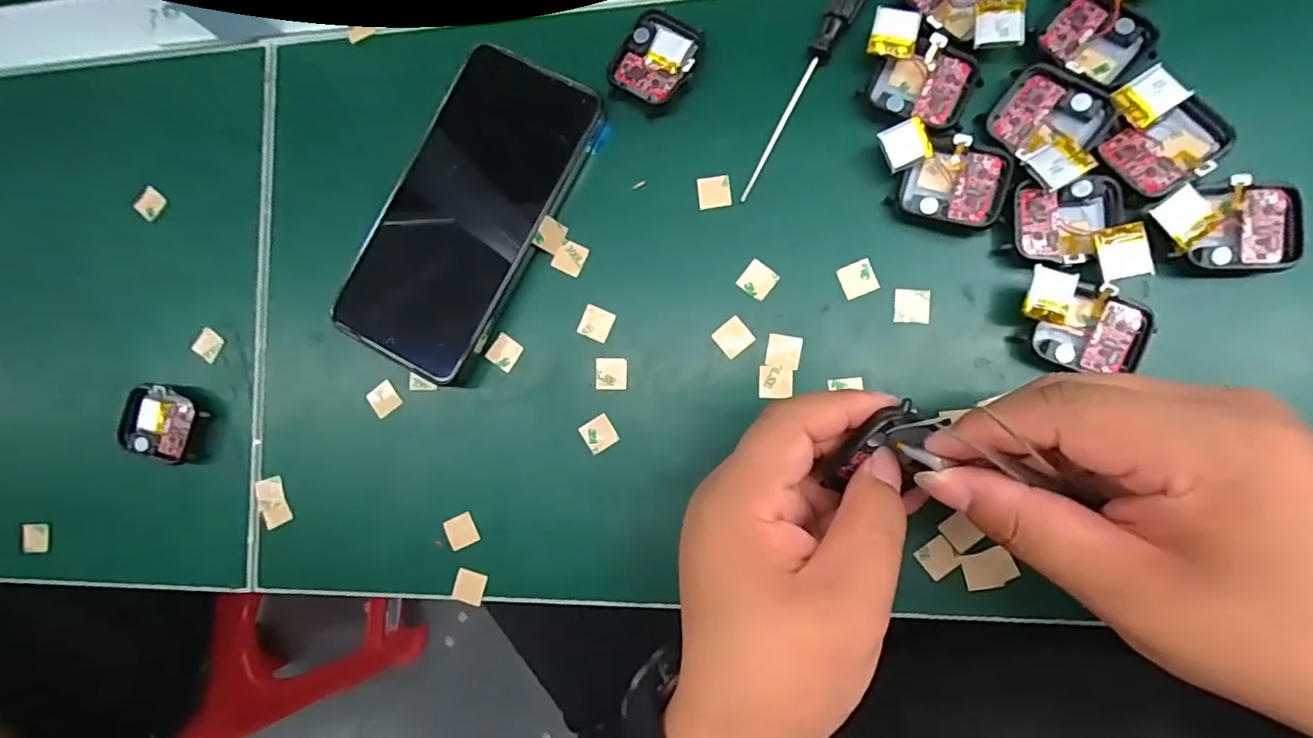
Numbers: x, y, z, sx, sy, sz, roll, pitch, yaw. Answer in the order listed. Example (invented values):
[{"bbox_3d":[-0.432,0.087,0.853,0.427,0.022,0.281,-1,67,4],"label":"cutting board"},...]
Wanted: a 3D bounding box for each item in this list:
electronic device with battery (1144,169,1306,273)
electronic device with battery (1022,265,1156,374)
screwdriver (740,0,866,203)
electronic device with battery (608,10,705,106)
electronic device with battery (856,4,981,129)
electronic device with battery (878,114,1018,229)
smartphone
[{"bbox_3d":[0.236,-0.059,0.235,0.053,0.012,0.038,-1,87,8],"label":"electronic device with battery"},{"bbox_3d":[0.180,-0.018,0.239,0.054,0.016,0.036,25,91,9],"label":"electronic device with battery"},{"bbox_3d":[0.074,-0.140,0.265,0.014,0.012,0.131,27,91,9],"label":"screwdriver"},{"bbox_3d":[0.000,-0.151,0.276,0.037,0.012,0.043,29,91,9],"label":"electronic device with battery"},{"bbox_3d":[0.116,-0.133,0.253,0.053,0.011,0.038,35,92,9],"label":"electronic device with battery"},{"bbox_3d":[0.125,-0.085,0.251,0.057,0.014,0.040,25,91,9],"label":"electronic device with battery"},{"bbox_3d":[-0.092,-0.076,0.277,0.073,0.009,0.158,30,91,-1],"label":"smartphone"}]

